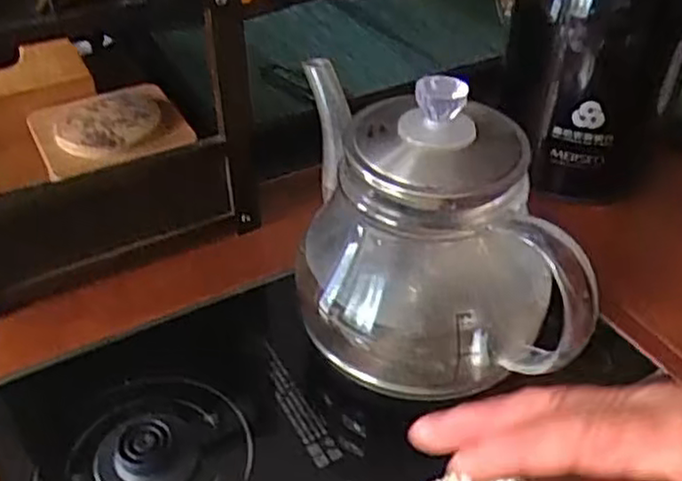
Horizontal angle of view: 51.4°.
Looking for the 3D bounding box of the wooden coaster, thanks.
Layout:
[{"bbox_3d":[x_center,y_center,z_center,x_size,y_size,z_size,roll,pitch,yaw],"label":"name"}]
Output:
[{"bbox_3d":[-0.160,-0.080,0.488,0.094,0.017,0.092,-20,46,-23],"label":"wooden coaster"}]

